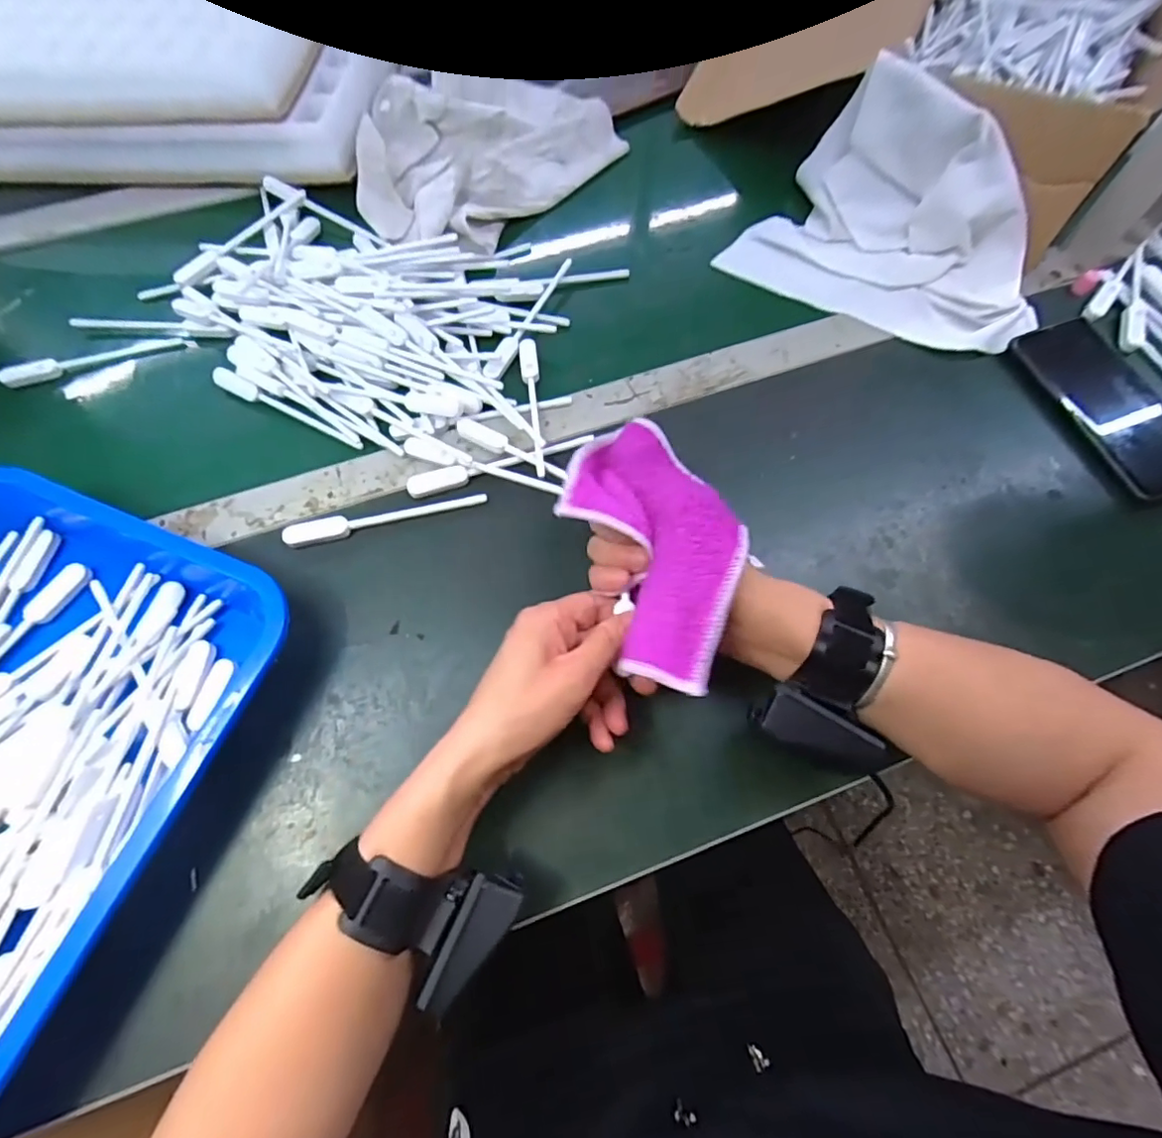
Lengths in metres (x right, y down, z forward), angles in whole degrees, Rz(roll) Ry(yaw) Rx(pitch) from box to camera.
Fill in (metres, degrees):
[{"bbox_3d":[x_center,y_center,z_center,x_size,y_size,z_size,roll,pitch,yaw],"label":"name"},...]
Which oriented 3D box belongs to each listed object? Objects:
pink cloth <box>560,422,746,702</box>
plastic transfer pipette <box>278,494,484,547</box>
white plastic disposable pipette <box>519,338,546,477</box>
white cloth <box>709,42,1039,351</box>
[{"bbox_3d":[0.043,-0.016,0.323,0.092,0.028,0.172,-11,63,-5],"label":"pink cloth"},{"bbox_3d":[-0.142,-0.038,0.409,0.144,0.007,0.016,-13,67,-6],"label":"plastic transfer pipette"},{"bbox_3d":[-0.038,-0.133,0.442,0.015,0.009,0.142,-6,67,-3],"label":"white plastic disposable pipette"},{"bbox_3d":[0.277,-0.280,0.488,0.244,0.059,0.198,45,107,11],"label":"white cloth"}]

